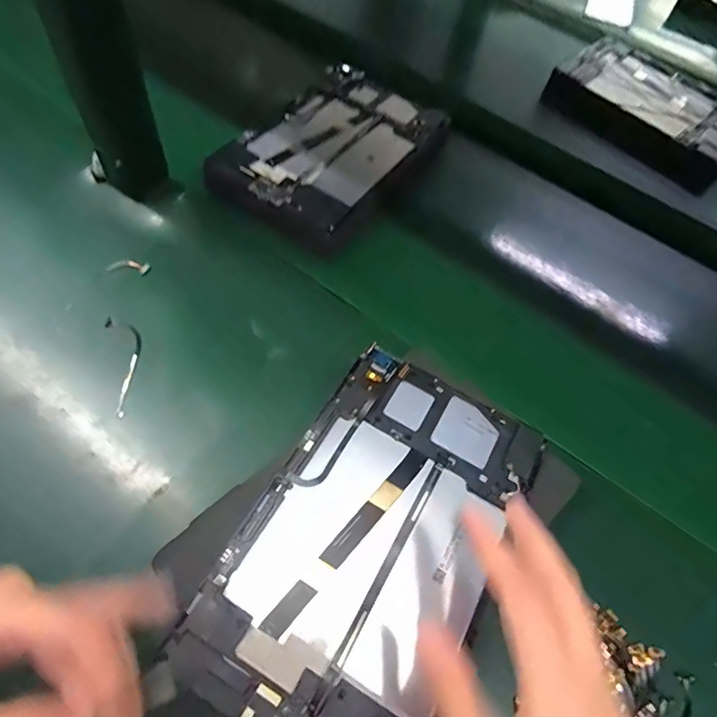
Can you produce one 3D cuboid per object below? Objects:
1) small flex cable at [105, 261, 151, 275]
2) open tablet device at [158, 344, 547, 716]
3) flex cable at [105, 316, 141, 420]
[{"bbox_3d":[-0.200,-0.079,0.415,0.038,0.009,0.010,6,58,-1],"label":"small flex cable"},{"bbox_3d":[0.012,0.112,0.302,0.144,0.006,0.235,29,61,10],"label":"open tablet device"},{"bbox_3d":[-0.179,0.003,0.370,0.024,0.010,0.089,-16,61,-14],"label":"flex cable"}]

